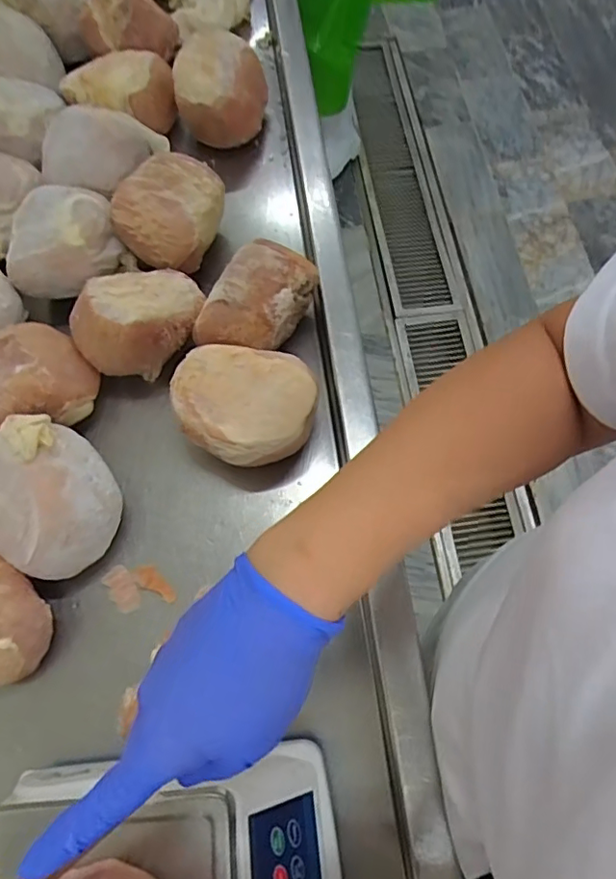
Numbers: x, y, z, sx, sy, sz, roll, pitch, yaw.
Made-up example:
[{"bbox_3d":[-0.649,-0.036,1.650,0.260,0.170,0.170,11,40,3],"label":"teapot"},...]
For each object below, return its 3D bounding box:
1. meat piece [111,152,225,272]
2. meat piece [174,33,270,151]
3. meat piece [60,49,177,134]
[{"bbox_3d":[-0.154,-0.263,0.650,0.108,0.069,0.122,32,72,13],"label":"meat piece"},{"bbox_3d":[-0.120,-0.468,0.753,0.115,0.088,0.116,9,69,5],"label":"meat piece"},{"bbox_3d":[-0.255,-0.470,0.756,0.151,0.051,0.088,-4,68,0],"label":"meat piece"}]

